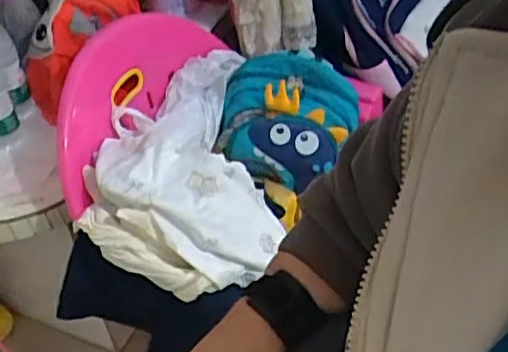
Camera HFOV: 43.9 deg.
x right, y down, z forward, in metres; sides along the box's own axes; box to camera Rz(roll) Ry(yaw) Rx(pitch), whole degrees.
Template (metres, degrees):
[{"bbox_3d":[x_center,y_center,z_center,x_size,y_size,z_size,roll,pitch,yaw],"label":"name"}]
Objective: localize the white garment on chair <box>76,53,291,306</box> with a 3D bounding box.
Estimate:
[{"bbox_3d":[-0.123,-0.036,1.081,0.301,0.143,0.507,-6,46,-3],"label":"white garment on chair"}]

